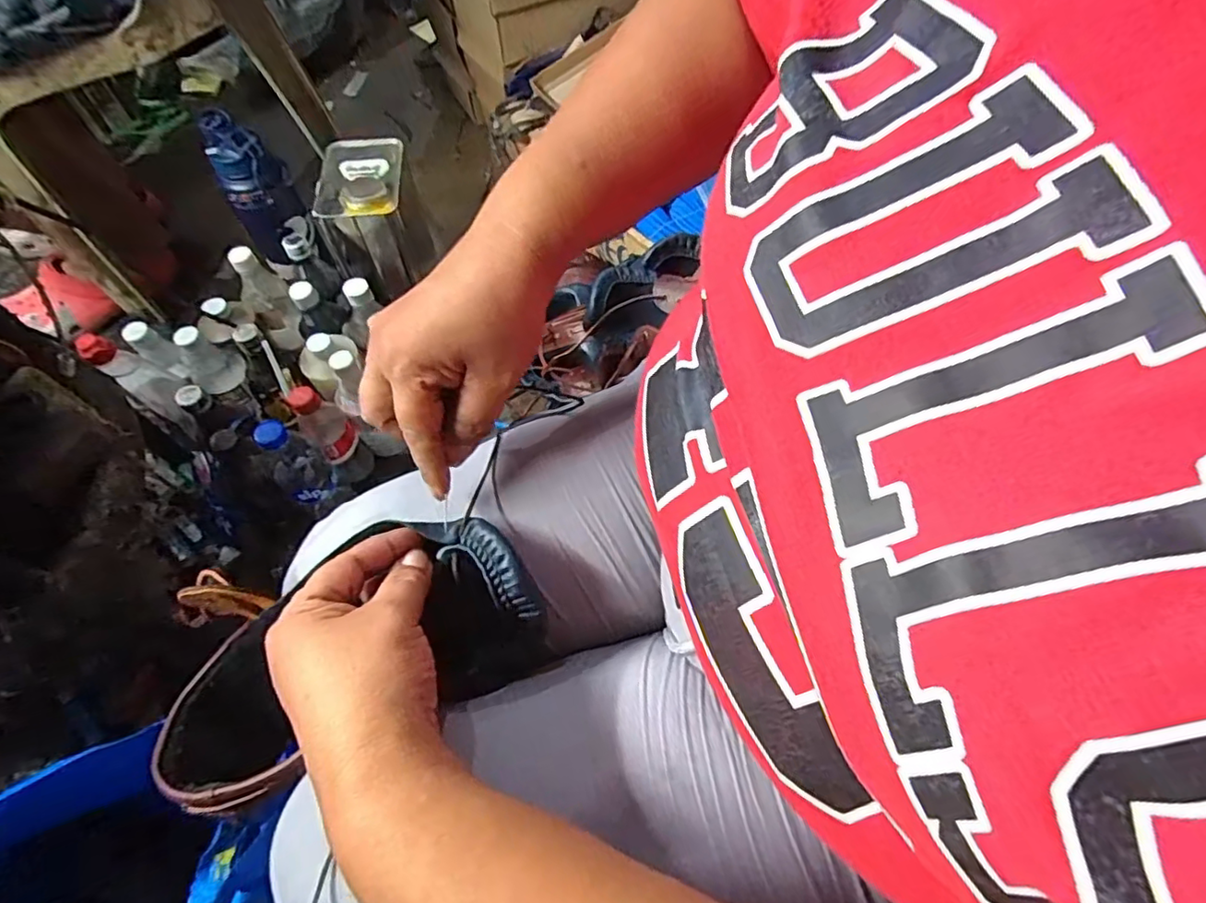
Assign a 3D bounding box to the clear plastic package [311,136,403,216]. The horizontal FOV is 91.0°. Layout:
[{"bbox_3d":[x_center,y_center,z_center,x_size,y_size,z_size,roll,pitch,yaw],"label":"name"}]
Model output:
[{"bbox_3d":[-0.331,-0.379,0.807,0.110,0.011,0.162,-8,62,-4],"label":"clear plastic package"}]

